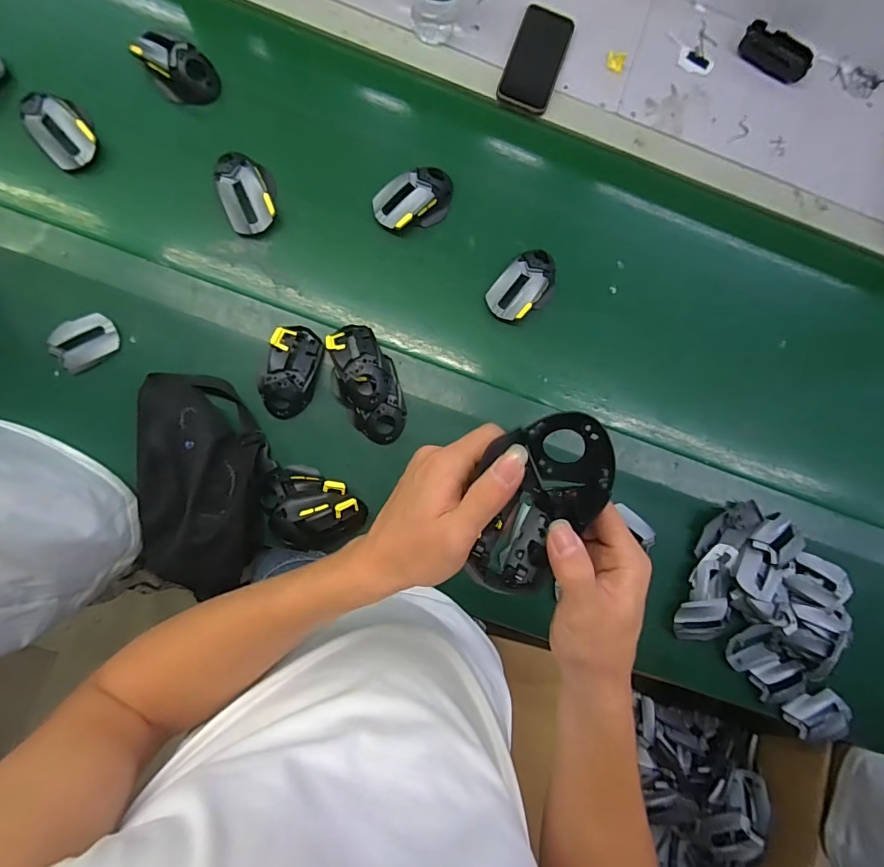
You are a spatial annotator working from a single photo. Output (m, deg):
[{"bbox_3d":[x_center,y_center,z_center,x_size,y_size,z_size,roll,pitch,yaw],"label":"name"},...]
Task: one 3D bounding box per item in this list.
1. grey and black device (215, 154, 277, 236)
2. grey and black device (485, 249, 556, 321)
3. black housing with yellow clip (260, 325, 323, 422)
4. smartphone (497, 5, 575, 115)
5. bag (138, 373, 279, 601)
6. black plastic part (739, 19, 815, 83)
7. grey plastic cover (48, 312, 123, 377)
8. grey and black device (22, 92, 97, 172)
[{"bbox_3d":[-0.260,-0.322,0.624,0.068,0.034,0.106,-10,89,-6],"label":"grey and black device"},{"bbox_3d":[0.115,-0.206,0.645,0.068,0.031,0.111,39,85,-3],"label":"grey and black device"},{"bbox_3d":[-0.197,-0.080,0.611,0.063,0.033,0.118,13,87,-5],"label":"black housing with yellow clip"},{"bbox_3d":[0.139,-0.549,0.686,0.076,0.006,0.157,20,86,-4],"label":"smartphone"},{"bbox_3d":[-0.303,0.055,0.572,0.157,0.077,0.264,-1,87,-5],"label":"bag"},{"bbox_3d":[0.512,-0.582,0.715,0.107,0.021,0.055,31,85,-3],"label":"black plastic part"},{"bbox_3d":[-0.454,-0.117,0.597,0.077,0.020,0.054,-37,91,-6],"label":"grey plastic cover"},{"bbox_3d":[-0.491,-0.392,0.607,0.070,0.036,0.088,-39,92,-6],"label":"grey and black device"}]

